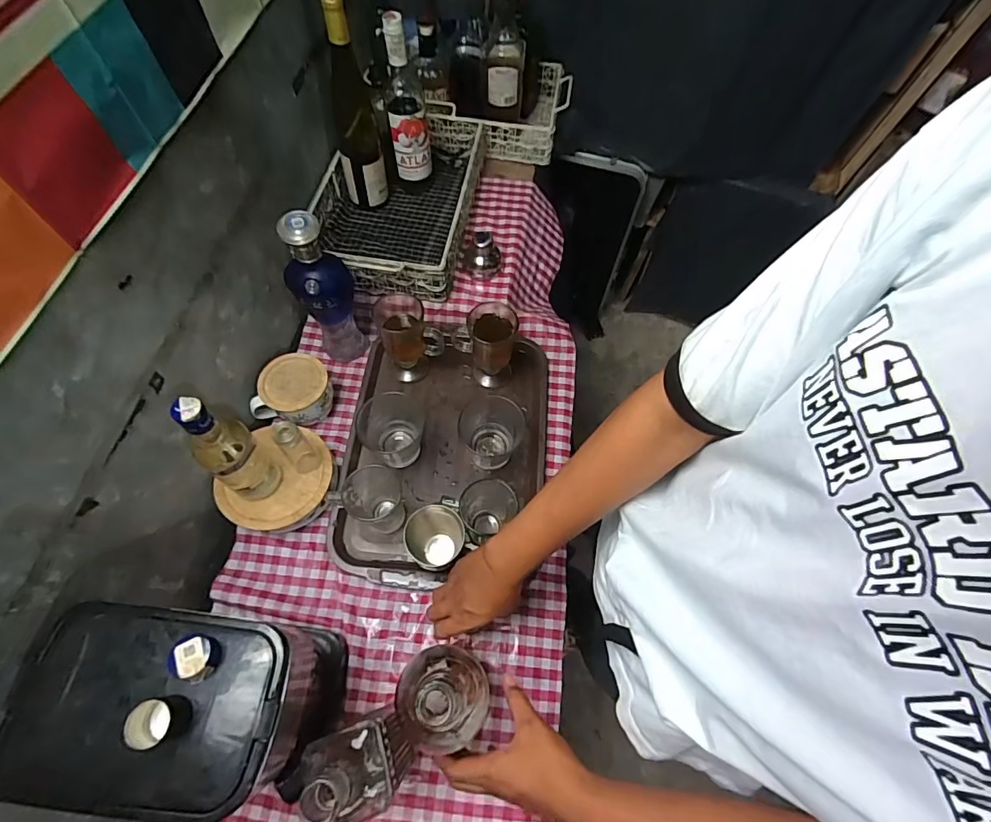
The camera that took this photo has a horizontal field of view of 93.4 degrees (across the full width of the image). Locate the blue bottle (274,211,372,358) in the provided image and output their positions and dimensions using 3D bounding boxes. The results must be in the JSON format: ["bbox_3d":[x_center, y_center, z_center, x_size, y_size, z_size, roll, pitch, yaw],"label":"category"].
[{"bbox_3d":[-0.248,-0.164,0.691,0.082,0.271,0.064,-24,66,-14],"label":"blue bottle"}]

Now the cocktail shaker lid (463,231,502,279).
[{"bbox_3d":[-0.022,-0.272,0.808,0.065,0.064,0.056,2,63,-1],"label":"cocktail shaker lid"}]

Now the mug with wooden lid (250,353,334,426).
[{"bbox_3d":[-0.308,-0.026,0.721,0.099,0.068,0.101,9,63,2],"label":"mug with wooden lid"}]

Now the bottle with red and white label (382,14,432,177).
[{"bbox_3d":[-0.153,-0.521,0.810,0.064,0.269,0.077,-8,63,-6],"label":"bottle with red and white label"}]

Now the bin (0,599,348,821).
[{"bbox_3d":[-0.264,0.278,0.458,0.173,0.261,0.128,5,62,0],"label":"bin"}]

